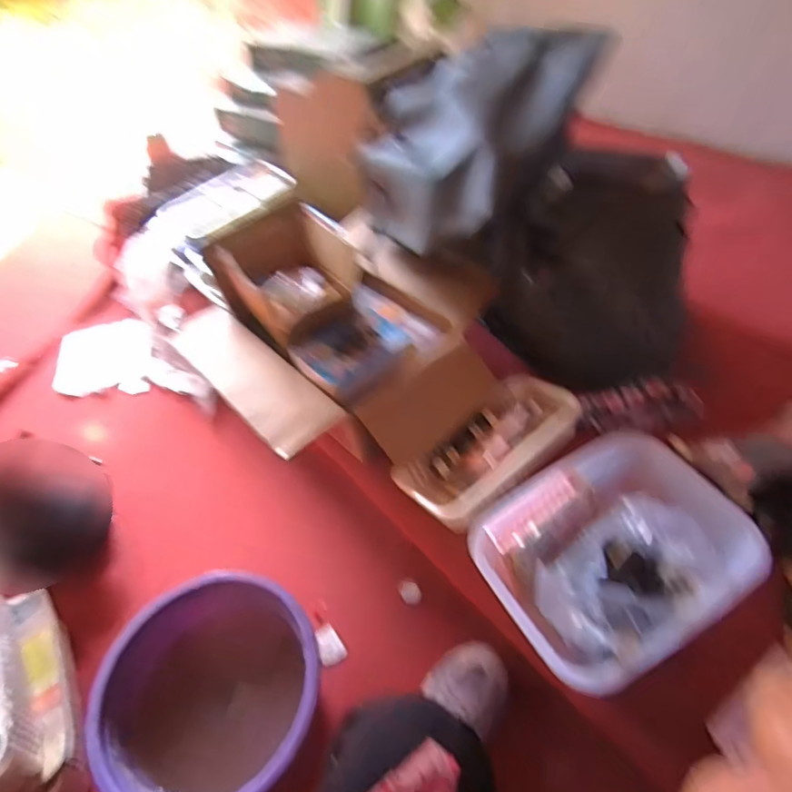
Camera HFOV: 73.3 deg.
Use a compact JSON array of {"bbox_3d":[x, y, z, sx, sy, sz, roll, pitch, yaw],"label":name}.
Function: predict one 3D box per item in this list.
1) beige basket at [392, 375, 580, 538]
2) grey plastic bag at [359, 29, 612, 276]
[{"bbox_3d":[0.135,0.068,0.747,0.274,0.071,0.130,-35,53,-23],"label":"beige basket"},{"bbox_3d":[0.100,-0.391,0.817,0.294,0.184,0.355,23,55,25],"label":"grey plastic bag"}]

